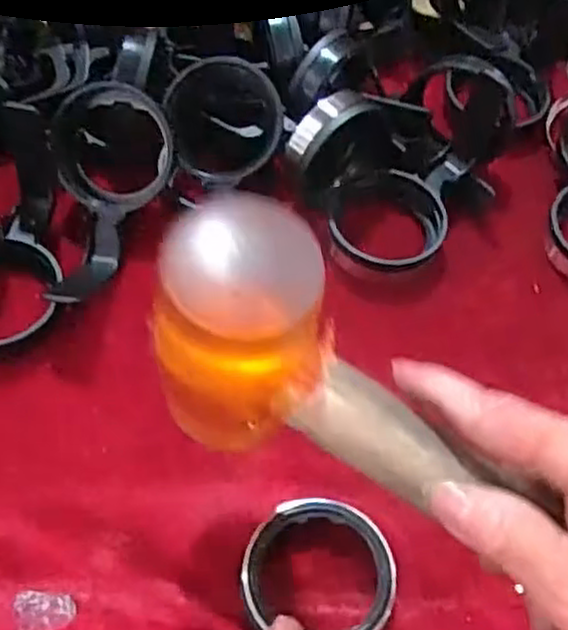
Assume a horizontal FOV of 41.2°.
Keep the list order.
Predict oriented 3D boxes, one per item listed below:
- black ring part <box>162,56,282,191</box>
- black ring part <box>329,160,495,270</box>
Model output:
[{"bbox_3d":[-0.037,-0.116,0.446,0.071,0.018,0.075,-41,87,-3],"label":"black ring part"},{"bbox_3d":[0.075,-0.067,0.470,0.066,0.027,0.102,38,64,18],"label":"black ring part"}]

